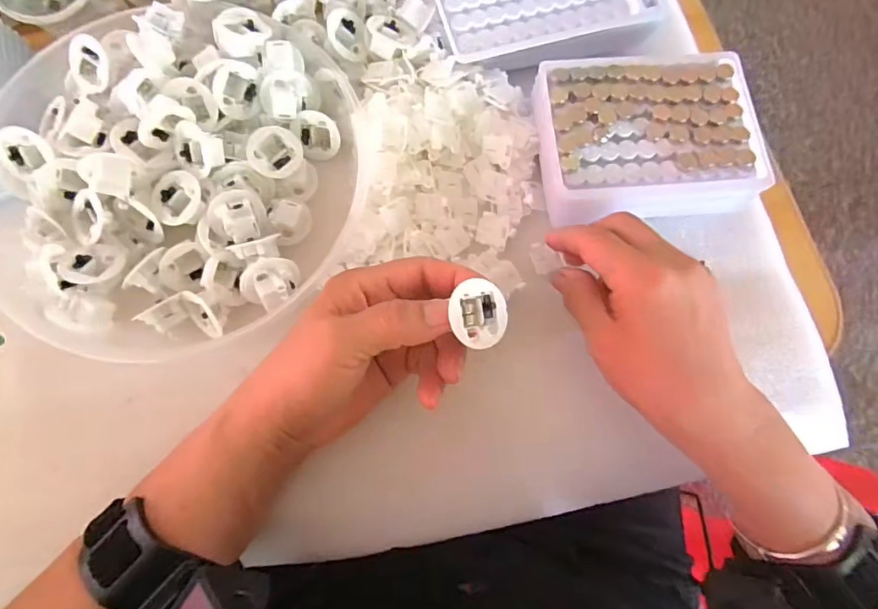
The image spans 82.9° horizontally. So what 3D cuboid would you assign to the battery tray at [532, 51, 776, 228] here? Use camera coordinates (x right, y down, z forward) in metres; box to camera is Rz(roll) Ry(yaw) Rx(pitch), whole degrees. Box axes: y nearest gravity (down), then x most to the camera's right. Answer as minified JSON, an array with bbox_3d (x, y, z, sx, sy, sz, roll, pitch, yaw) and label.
[{"bbox_3d":[0.131,-0.105,0.318,0.129,0.034,0.100,-5,76,-2],"label":"battery tray"}]

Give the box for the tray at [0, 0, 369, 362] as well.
[{"bbox_3d":[-0.157,-0.078,0.304,0.220,0.055,0.202,0,76,-1],"label":"tray"}]

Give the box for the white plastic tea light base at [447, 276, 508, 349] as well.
[{"bbox_3d":[0.019,0.006,0.238,0.028,0.013,0.031,6,78,-18],"label":"white plastic tea light base"}]

